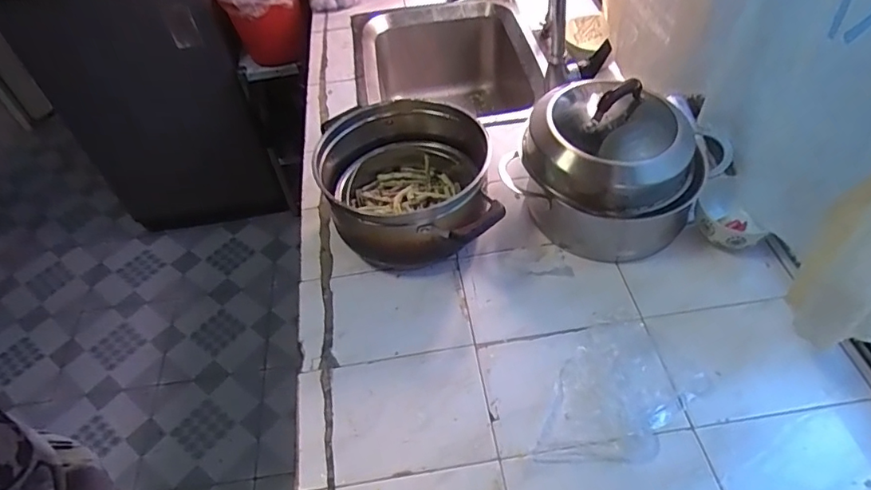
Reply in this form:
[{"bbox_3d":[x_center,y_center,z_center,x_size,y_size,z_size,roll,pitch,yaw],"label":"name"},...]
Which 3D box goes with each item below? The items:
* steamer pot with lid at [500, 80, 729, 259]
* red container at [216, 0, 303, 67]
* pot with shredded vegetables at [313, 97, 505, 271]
[{"bbox_3d":[0.252,-0.120,0.765,0.234,0.185,0.232,-3,49,3],"label":"steamer pot with lid"},{"bbox_3d":[-0.445,-0.592,1.406,0.197,0.200,0.209,-24,52,-15],"label":"red container"},{"bbox_3d":[-0.041,-0.075,0.779,0.232,0.137,0.252,-6,49,0],"label":"pot with shredded vegetables"}]

